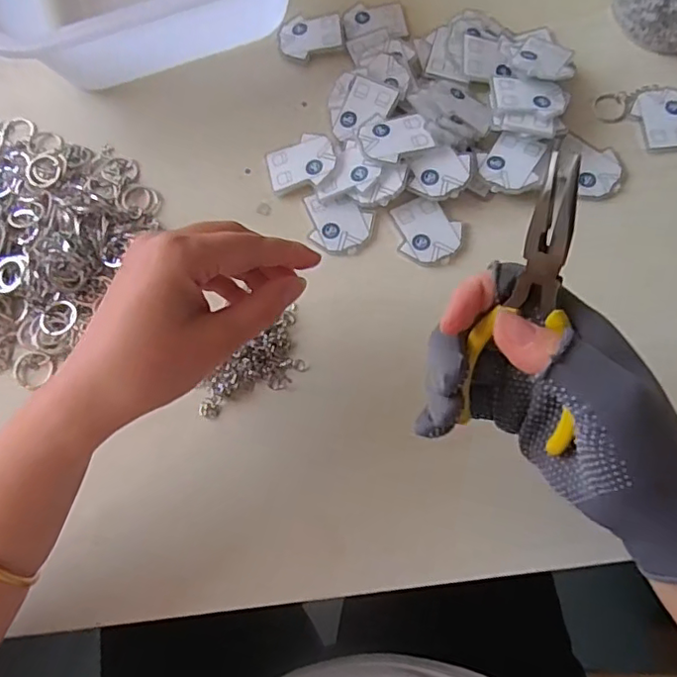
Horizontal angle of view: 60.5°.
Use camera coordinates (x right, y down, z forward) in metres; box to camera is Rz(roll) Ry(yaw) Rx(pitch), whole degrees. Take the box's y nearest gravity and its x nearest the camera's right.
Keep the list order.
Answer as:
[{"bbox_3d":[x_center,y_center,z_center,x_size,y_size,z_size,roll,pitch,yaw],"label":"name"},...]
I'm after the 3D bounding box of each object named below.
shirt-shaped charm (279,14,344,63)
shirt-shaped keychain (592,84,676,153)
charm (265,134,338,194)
[{"bbox_3d":[-0.022,-0.241,0.463,0.050,0.004,0.039,-6,70,1],"label":"shirt-shaped charm"},{"bbox_3d":[0.229,-0.161,0.426,0.070,0.004,0.057,-6,70,1],"label":"shirt-shaped keychain"},{"bbox_3d":[-0.027,-0.127,0.420,0.049,0.004,0.040,-16,72,10],"label":"charm"}]

